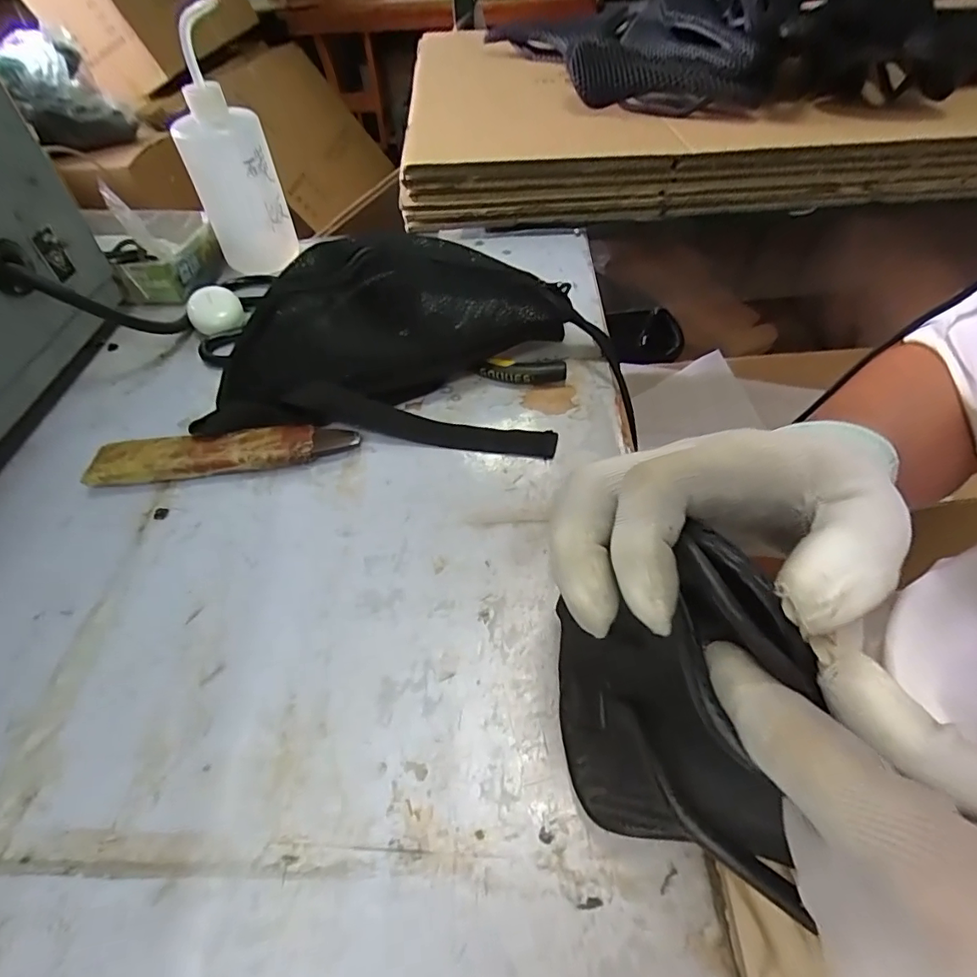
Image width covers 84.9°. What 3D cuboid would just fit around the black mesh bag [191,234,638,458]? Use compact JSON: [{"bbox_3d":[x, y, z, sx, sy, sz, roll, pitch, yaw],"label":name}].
[{"bbox_3d":[-0.050,-0.114,0.406,0.304,0.093,0.147,2,50,5],"label":"black mesh bag"}]

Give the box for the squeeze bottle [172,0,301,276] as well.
[{"bbox_3d":[-0.249,-0.311,0.517,0.079,0.199,0.065,-21,52,-14],"label":"squeeze bottle"}]

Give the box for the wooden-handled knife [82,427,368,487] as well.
[{"bbox_3d":[-0.191,-0.025,0.388,0.181,0.020,0.032,-7,50,-2],"label":"wooden-handled knife"}]

